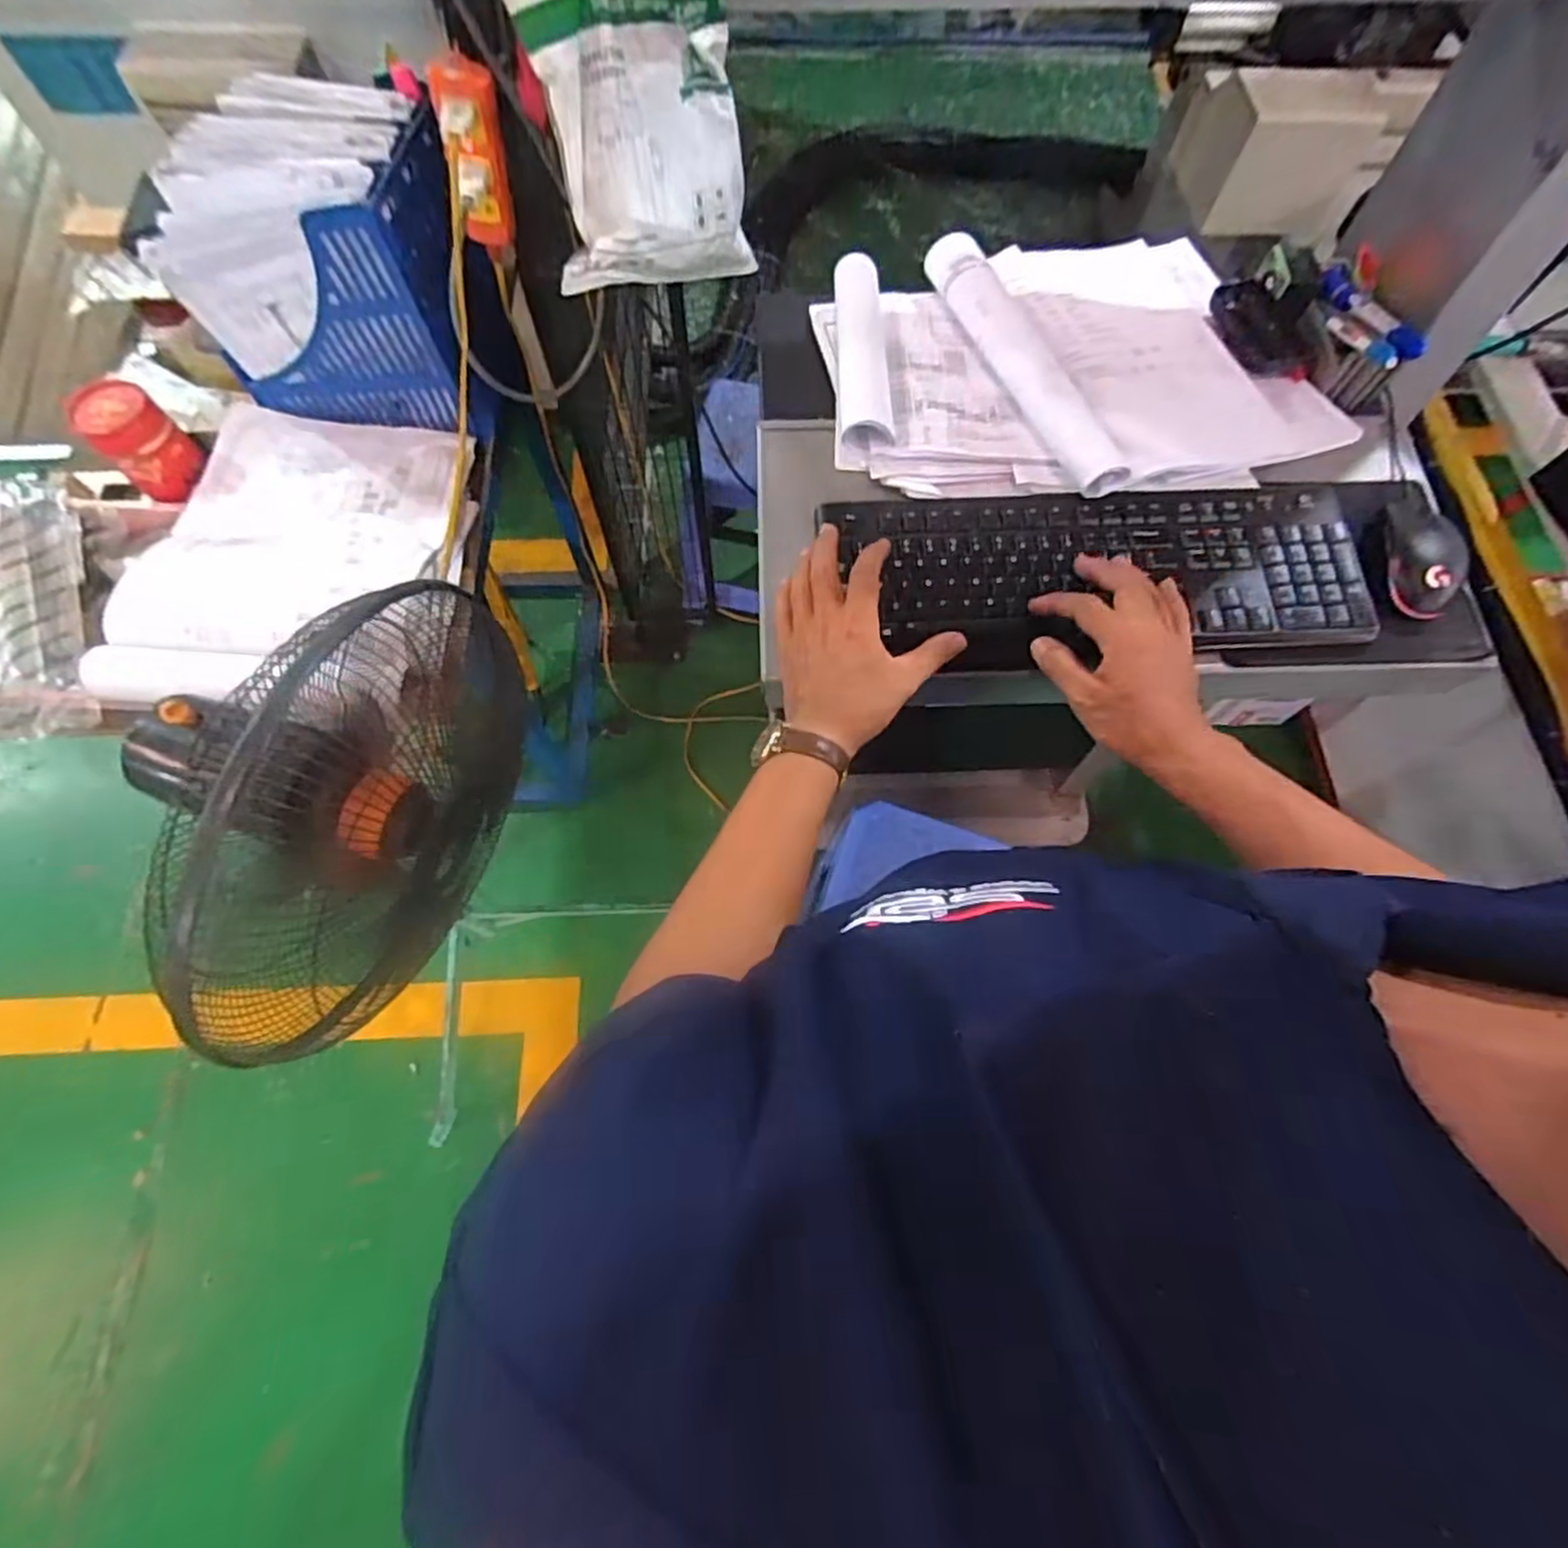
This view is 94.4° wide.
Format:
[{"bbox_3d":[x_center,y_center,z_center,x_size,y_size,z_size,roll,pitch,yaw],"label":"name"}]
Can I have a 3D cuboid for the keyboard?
[{"bbox_3d":[0.264,-0.166,0.602,0.428,0.029,0.155,-1,67,-2],"label":"keyboard"}]

